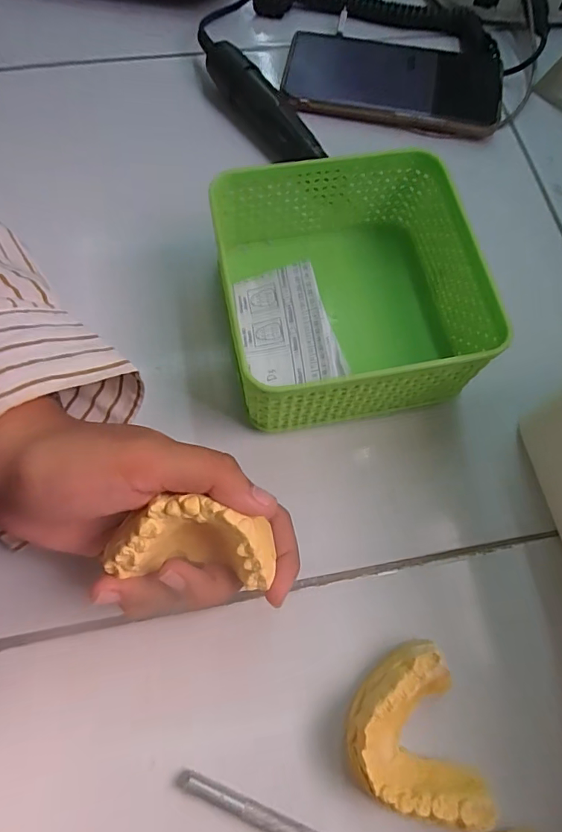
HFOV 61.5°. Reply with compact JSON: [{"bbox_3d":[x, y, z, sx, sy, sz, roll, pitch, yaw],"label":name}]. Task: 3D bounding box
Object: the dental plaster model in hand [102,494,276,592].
[{"bbox_3d":[-0.035,0.047,0.193,0.061,0.025,0.037,6,110,0],"label":"dental plaster model in hand"}]

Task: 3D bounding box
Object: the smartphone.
[{"bbox_3d":[0.084,-0.253,0.350,0.156,0.012,0.080,12,68,-1],"label":"smartphone"}]

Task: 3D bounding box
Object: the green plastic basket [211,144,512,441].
[{"bbox_3d":[0.036,-0.069,0.258,0.127,0.056,0.129,-9,70,-8],"label":"green plastic basket"}]

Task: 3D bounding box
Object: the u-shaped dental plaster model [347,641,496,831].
[{"bbox_3d":[0.056,0.141,0.207,0.050,0.021,0.069,-12,70,-10],"label":"u-shaped dental plaster model"}]

